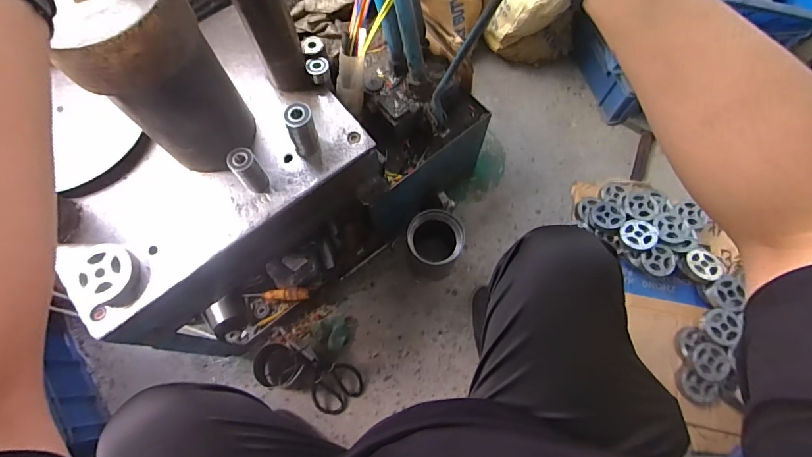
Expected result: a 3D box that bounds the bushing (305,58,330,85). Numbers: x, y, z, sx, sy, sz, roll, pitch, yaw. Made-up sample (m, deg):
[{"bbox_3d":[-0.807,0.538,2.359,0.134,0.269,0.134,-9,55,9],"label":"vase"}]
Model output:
[{"bbox_3d":[-0.138,-0.249,0.647,0.029,0.032,0.029,0,70,1],"label":"bushing"}]

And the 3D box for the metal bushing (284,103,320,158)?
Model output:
[{"bbox_3d":[-0.146,-0.138,0.589,0.039,0.081,0.035,-21,72,-7],"label":"metal bushing"}]

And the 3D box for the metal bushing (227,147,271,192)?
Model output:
[{"bbox_3d":[-0.216,-0.080,0.573,0.035,0.074,0.036,0,70,1],"label":"metal bushing"}]

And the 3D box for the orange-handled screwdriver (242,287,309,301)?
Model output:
[{"bbox_3d":[-0.305,0.153,0.960,0.168,0.032,0.029,-5,69,23],"label":"orange-handled screwdriver"}]

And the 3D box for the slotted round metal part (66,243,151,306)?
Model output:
[{"bbox_3d":[-0.396,0.062,0.548,0.088,0.029,0.076,4,71,2],"label":"slotted round metal part"}]

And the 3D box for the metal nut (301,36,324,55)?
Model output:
[{"bbox_3d":[-0.147,-0.289,0.644,0.032,0.006,0.033,-8,71,-2],"label":"metal nut"}]

